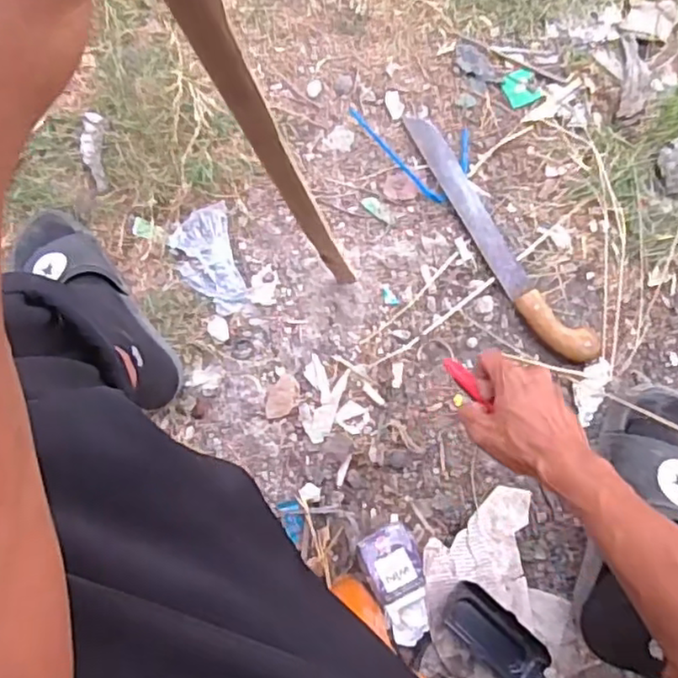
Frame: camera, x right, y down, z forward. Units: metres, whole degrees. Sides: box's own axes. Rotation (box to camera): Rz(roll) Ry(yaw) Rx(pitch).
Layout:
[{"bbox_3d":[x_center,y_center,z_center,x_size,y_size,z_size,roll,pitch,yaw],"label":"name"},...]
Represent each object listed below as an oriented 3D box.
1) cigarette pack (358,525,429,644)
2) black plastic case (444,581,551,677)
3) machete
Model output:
[{"bbox_3d":[0.062,0.247,0.659,0.054,0.028,0.112,-20,82,-2],"label":"cigarette pack"},{"bbox_3d":[0.151,0.289,0.635,0.108,0.022,0.051,42,84,6],"label":"black plastic case"},{"bbox_3d":[0.165,-0.110,0.691,0.046,0.025,0.314,-30,82,-4],"label":"machete"}]

